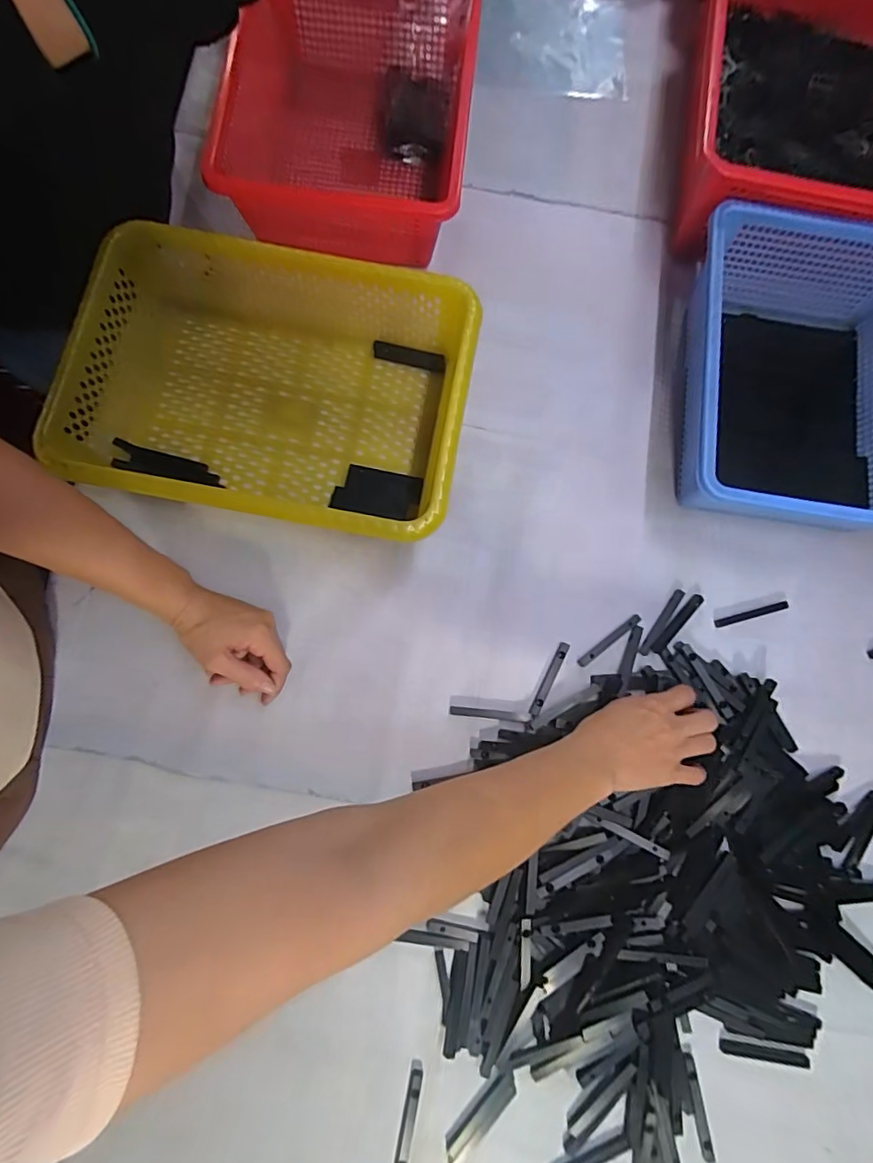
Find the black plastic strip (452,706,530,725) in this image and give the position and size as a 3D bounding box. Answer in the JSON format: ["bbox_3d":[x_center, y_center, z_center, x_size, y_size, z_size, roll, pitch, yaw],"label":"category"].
[{"bbox_3d":[0.050,0.127,0.495,0.074,0.004,0.009,7,79,0],"label":"black plastic strip"}]

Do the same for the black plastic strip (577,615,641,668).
[{"bbox_3d":[0.170,0.058,0.512,0.077,0.004,0.009,-36,82,-7],"label":"black plastic strip"}]

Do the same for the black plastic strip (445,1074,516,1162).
[{"bbox_3d":[0.035,0.448,0.435,0.024,0.005,0.078,42,81,6],"label":"black plastic strip"}]

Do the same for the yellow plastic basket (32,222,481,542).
[{"bbox_3d":[-0.149,-0.176,0.504,0.348,0.093,0.250,10,79,1],"label":"yellow plastic basket"}]

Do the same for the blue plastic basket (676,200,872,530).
[{"bbox_3d":[0.360,-0.191,0.513,0.238,0.101,0.299,5,79,0],"label":"blue plastic basket"}]

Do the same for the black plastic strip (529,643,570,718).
[{"bbox_3d":[0.109,0.094,0.502,0.011,0.004,0.075,27,80,4],"label":"black plastic strip"}]

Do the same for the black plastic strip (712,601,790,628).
[{"bbox_3d":[0.318,0.032,0.525,0.078,0.004,0.008,-14,80,-4],"label":"black plastic strip"}]

